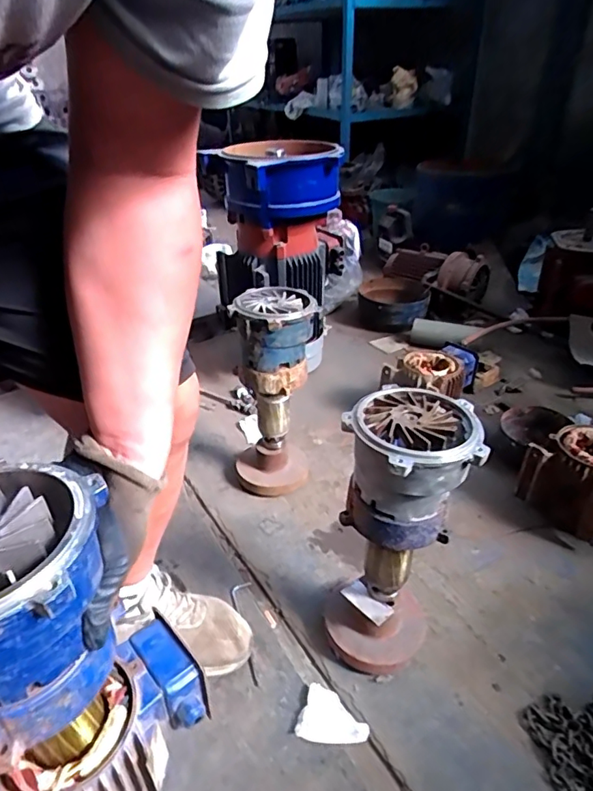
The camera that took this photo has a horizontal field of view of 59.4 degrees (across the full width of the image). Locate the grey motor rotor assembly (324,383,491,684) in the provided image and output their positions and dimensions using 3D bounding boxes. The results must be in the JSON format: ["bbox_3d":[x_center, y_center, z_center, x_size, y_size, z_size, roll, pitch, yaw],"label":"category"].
[{"bbox_3d":[0.143,0.214,0.756,0.190,0.424,0.188,11,36,22],"label":"grey motor rotor assembly"}]

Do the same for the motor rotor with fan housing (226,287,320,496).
[{"bbox_3d":[-0.048,0.004,1.099,0.193,0.413,0.183,-6,33,-3],"label":"motor rotor with fan housing"}]

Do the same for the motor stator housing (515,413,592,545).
[{"bbox_3d":[0.572,0.146,1.021,0.195,0.157,0.177,-25,39,-28],"label":"motor stator housing"}]

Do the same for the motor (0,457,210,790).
[{"bbox_3d":[-0.205,0.264,0.469,0.156,0.385,0.209,10,35,26],"label":"motor"}]

